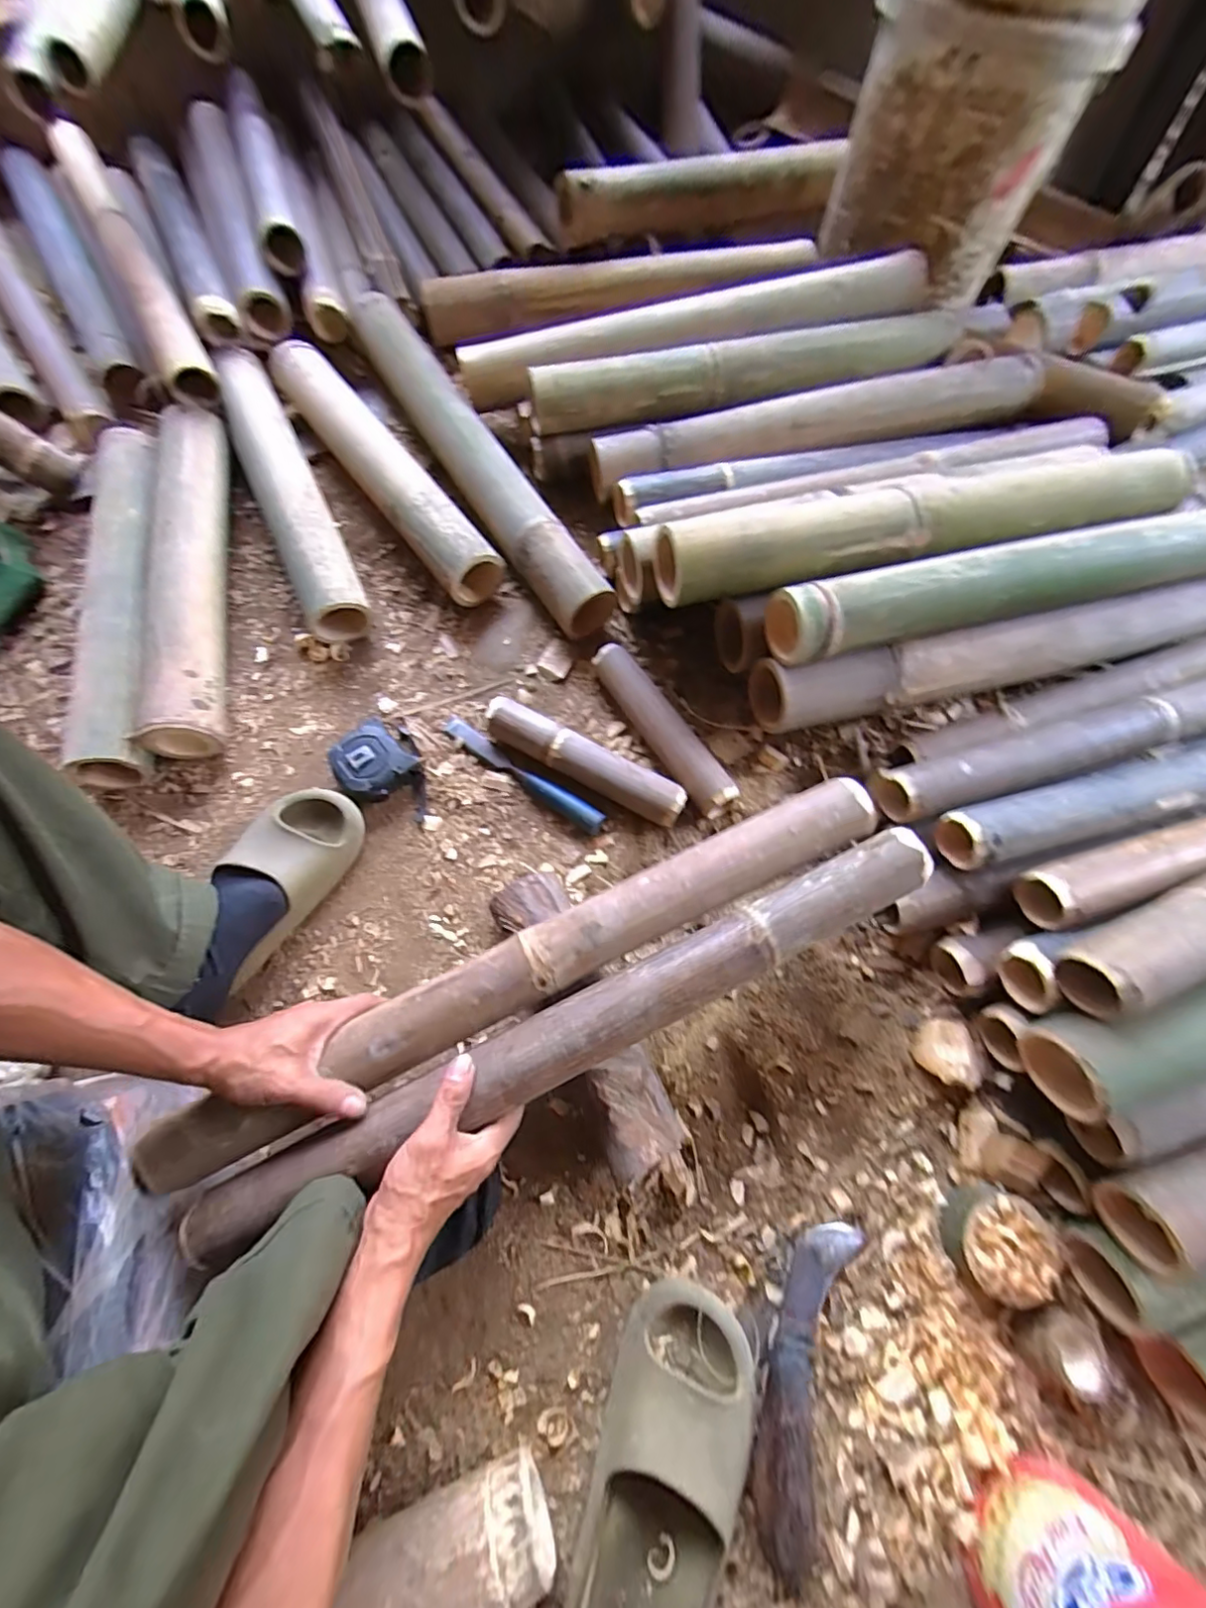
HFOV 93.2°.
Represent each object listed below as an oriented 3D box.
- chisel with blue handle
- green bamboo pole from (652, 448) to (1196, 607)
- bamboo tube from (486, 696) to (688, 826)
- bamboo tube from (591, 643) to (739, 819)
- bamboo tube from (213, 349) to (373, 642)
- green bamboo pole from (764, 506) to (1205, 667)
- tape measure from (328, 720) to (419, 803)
[{"bbox_3d":[-0.095,-0.040,0.656,0.226,0.036,0.027,35,72,12],"label":"chisel with blue handle"},{"bbox_3d":[0.350,-0.299,0.606,0.587,0.060,0.070,-11,69,-5],"label":"green bamboo pole"},{"bbox_3d":[-0.022,-0.048,0.649,0.243,0.052,0.045,28,71,10],"label":"bamboo tube"},{"bbox_3d":[0.068,-0.091,0.671,0.048,0.046,0.240,-32,72,-12],"label":"bamboo tube"},{"bbox_3d":[-0.424,-0.418,0.761,0.079,0.078,0.451,-24,75,-10],"label":"bamboo tube"},{"bbox_3d":[0.454,-0.249,0.601,0.597,0.065,0.075,-15,70,-7],"label":"green bamboo pole"},{"bbox_3d":[-0.263,-0.044,0.649,0.075,0.042,0.076,-38,74,-14],"label":"tape measure"}]

